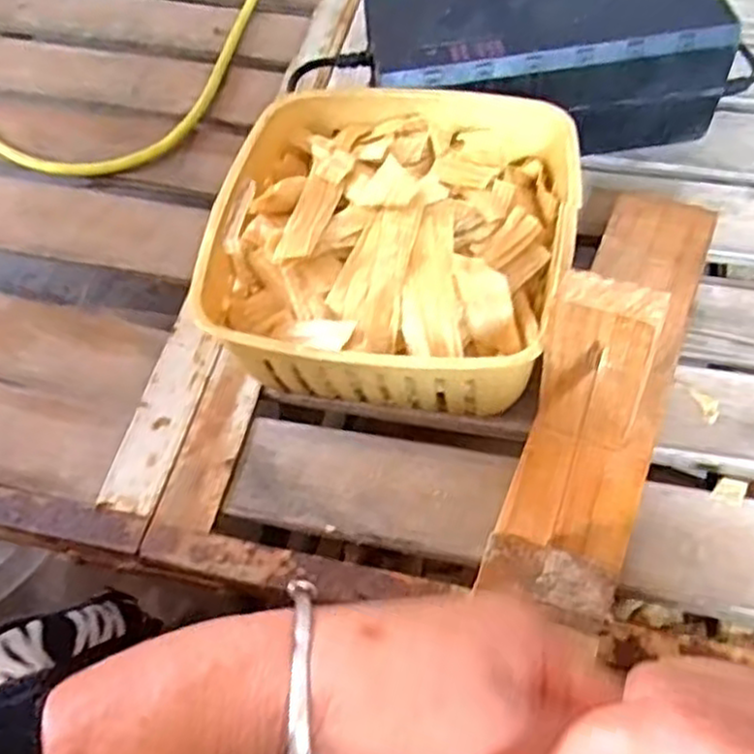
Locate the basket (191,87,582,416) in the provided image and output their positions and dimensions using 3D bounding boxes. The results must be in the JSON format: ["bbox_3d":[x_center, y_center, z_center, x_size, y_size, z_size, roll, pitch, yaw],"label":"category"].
[{"bbox_3d":[0.009,-0.071,0.418,0.182,0.083,0.184,0,60,1],"label":"basket"}]

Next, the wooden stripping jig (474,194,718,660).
[{"bbox_3d":[0.118,-0.020,0.350,0.060,0.119,0.253,20,62,12],"label":"wooden stripping jig"}]

